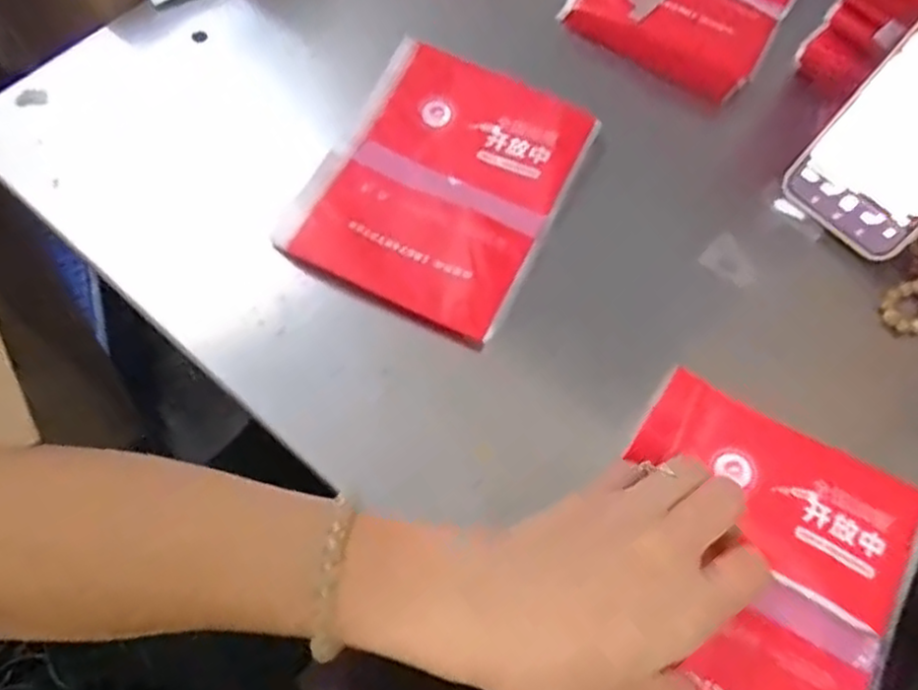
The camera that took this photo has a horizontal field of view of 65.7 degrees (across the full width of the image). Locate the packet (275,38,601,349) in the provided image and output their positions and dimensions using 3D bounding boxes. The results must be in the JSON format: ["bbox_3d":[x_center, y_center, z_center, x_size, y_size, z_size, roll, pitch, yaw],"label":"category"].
[{"bbox_3d":[-0.006,-0.094,0.399,0.124,0.011,0.162,26,68,9],"label":"packet"}]

